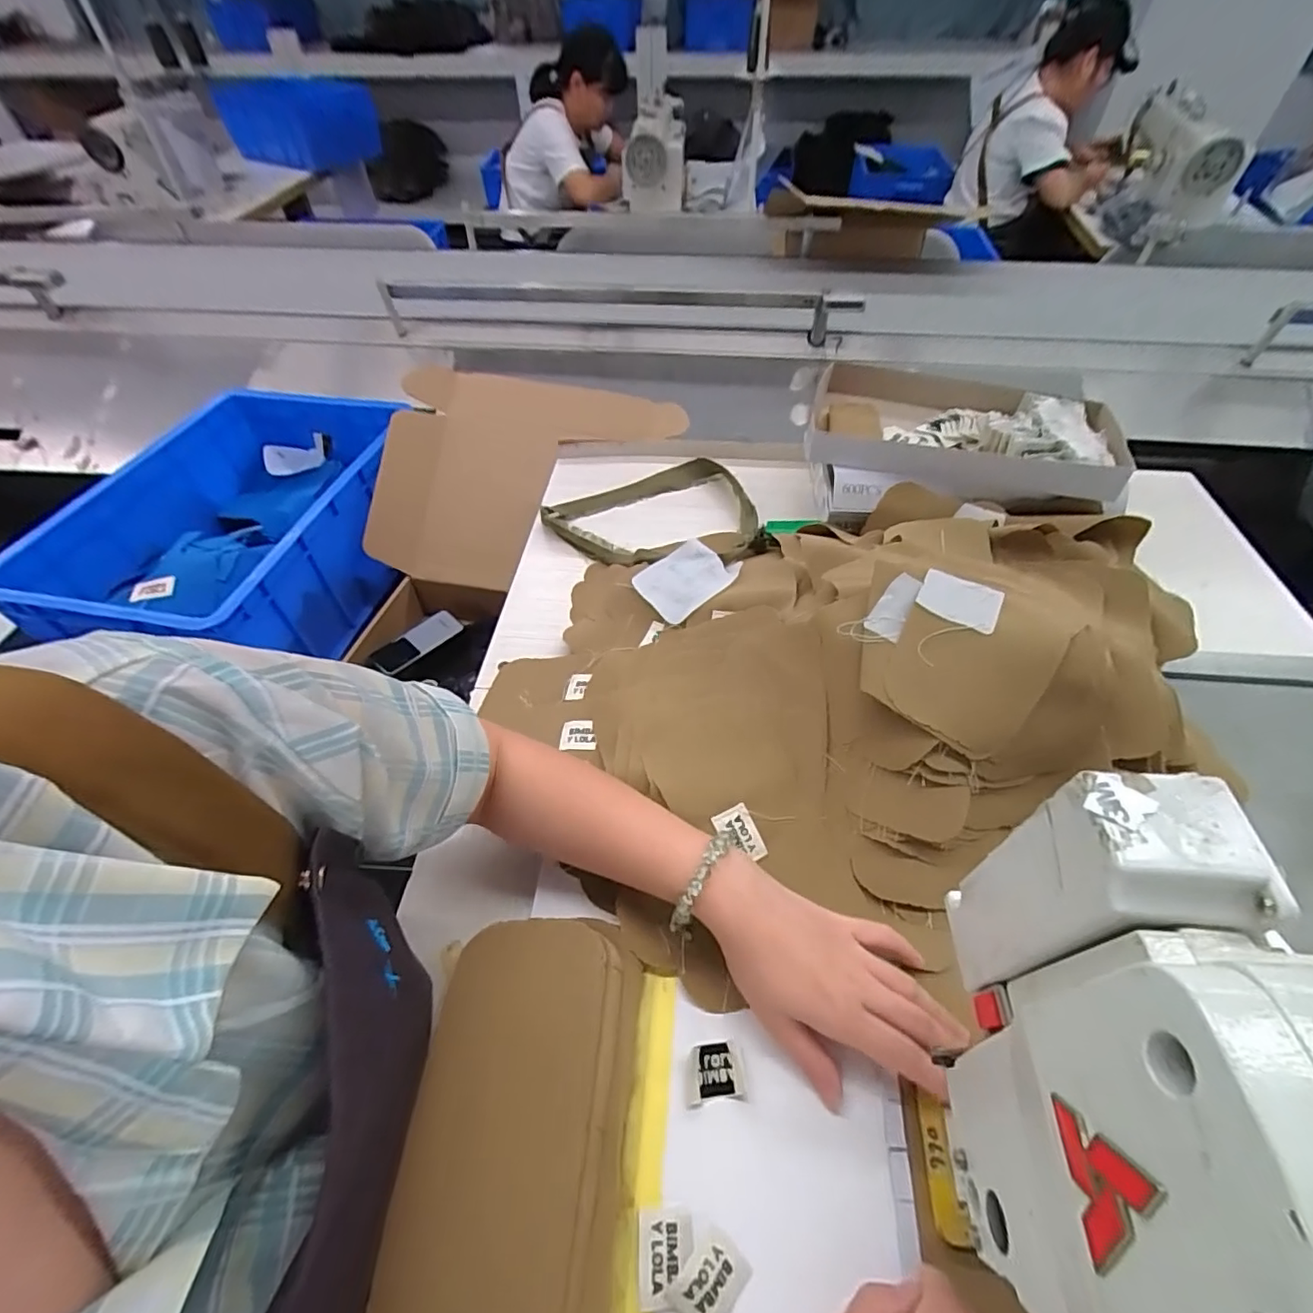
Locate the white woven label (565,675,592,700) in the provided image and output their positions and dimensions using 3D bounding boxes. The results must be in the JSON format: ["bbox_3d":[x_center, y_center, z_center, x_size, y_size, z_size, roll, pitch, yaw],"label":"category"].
[{"bbox_3d":[-0.071,0.028,0.526,0.018,0.004,0.026,10,71,21],"label":"white woven label"}]

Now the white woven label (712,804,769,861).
[{"bbox_3d":[0.058,0.127,0.411,0.027,0.004,0.039,-21,77,-15],"label":"white woven label"}]

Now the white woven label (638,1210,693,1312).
[{"bbox_3d":[0.004,0.301,0.291,0.027,0.004,0.036,0,49,0],"label":"white woven label"}]

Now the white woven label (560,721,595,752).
[{"bbox_3d":[-0.066,0.067,0.493,0.032,0.004,0.027,-5,62,17],"label":"white woven label"}]

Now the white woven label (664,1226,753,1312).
[{"bbox_3d":[0.026,0.307,0.285,0.029,0.006,0.035,34,57,26],"label":"white woven label"}]

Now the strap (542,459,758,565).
[{"bbox_3d":[0.014,-0.161,0.676,0.221,0.036,0.208,0,52,1],"label":"strap"}]

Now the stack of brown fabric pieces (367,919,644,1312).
[{"bbox_3d":[-0.074,0.251,0.319,0.115,0.027,0.197,4,49,3],"label":"stack of brown fabric pieces"}]

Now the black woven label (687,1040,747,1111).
[{"bbox_3d":[0.033,0.244,0.341,0.033,0.004,0.028,-8,50,-7],"label":"black woven label"}]

